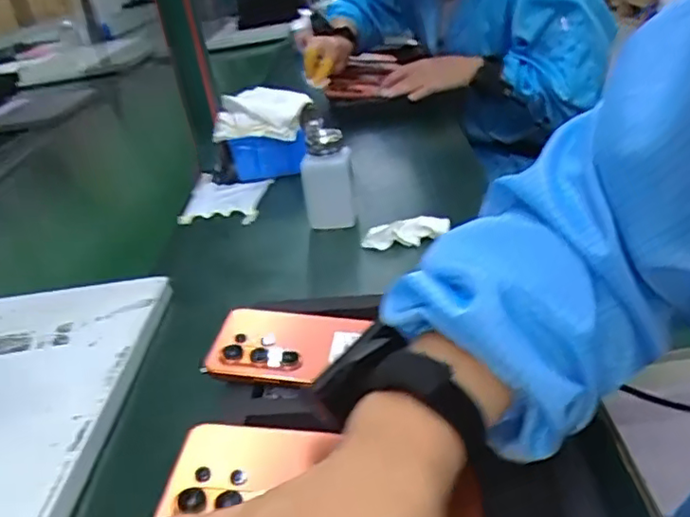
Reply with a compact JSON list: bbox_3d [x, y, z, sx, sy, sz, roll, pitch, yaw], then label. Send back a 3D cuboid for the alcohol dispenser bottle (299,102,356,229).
[{"bbox_3d":[-0.019,-0.095,0.677,0.056,0.140,0.046,-8,28,3],"label":"alcohol dispenser bottle"}]

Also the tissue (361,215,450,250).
[{"bbox_3d":[0.066,-0.024,0.640,0.092,0.032,0.019,-12,28,-3],"label":"tissue"}]

